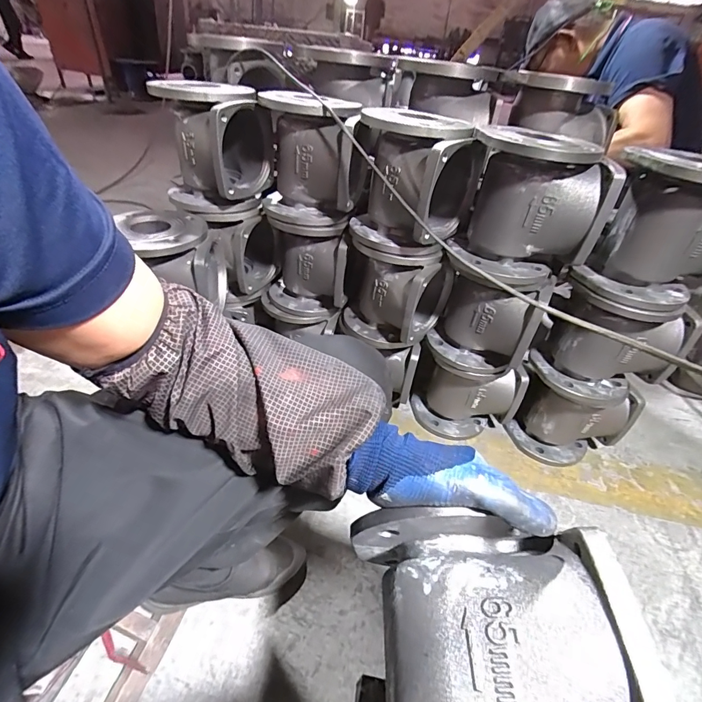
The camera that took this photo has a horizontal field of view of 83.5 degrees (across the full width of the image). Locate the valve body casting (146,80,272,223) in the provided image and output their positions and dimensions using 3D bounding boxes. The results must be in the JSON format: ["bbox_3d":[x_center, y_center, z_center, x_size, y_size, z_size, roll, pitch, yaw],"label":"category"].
[{"bbox_3d":[-0.243,-0.363,0.726,0.194,0.204,0.158,-7,40,-17],"label":"valve body casting"}]

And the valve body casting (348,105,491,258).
[{"bbox_3d":[0.103,-0.282,0.669,0.186,0.189,0.187,32,45,29],"label":"valve body casting"}]

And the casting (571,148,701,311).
[{"bbox_3d":[0.469,-0.173,0.574,0.151,0.192,0.181,-22,46,-32],"label":"casting"}]

